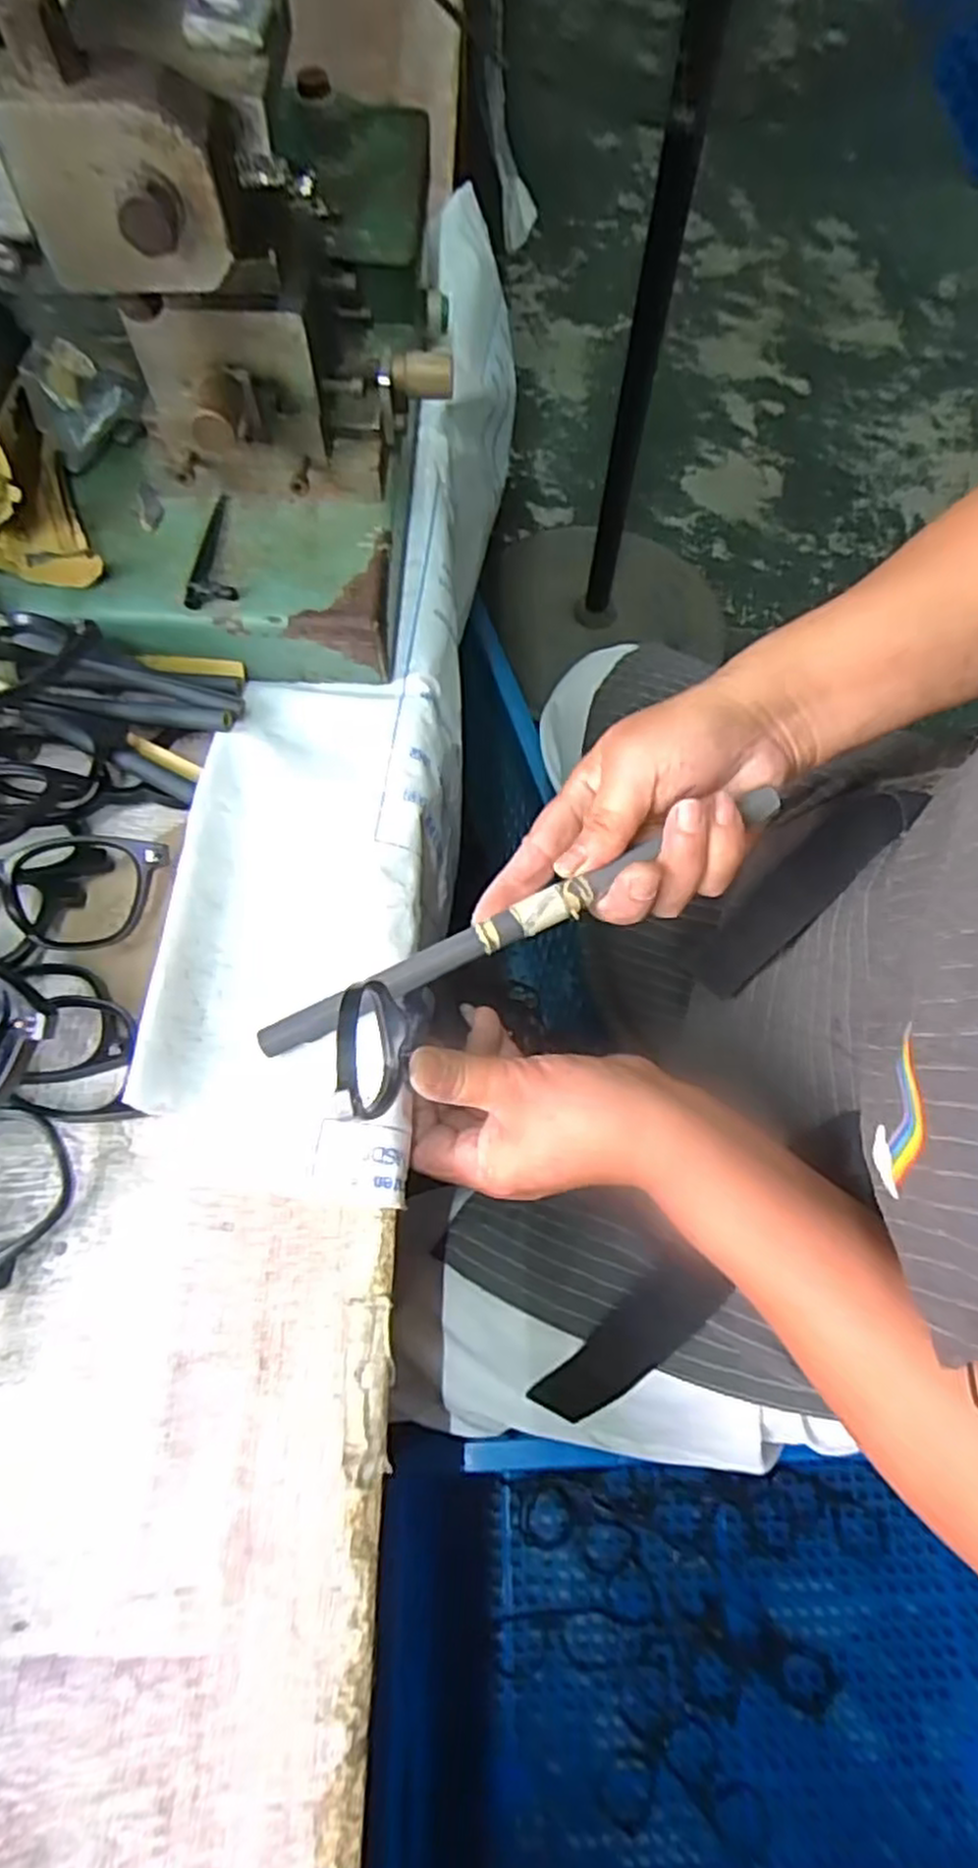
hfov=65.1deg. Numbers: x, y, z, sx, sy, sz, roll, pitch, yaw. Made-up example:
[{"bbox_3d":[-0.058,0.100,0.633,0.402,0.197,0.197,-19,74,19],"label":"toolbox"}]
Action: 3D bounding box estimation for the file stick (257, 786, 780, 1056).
[{"bbox_3d":[0.013,-0.006,0.306,0.224,0.006,0.014,-26,70,-2],"label":"file stick"}]

